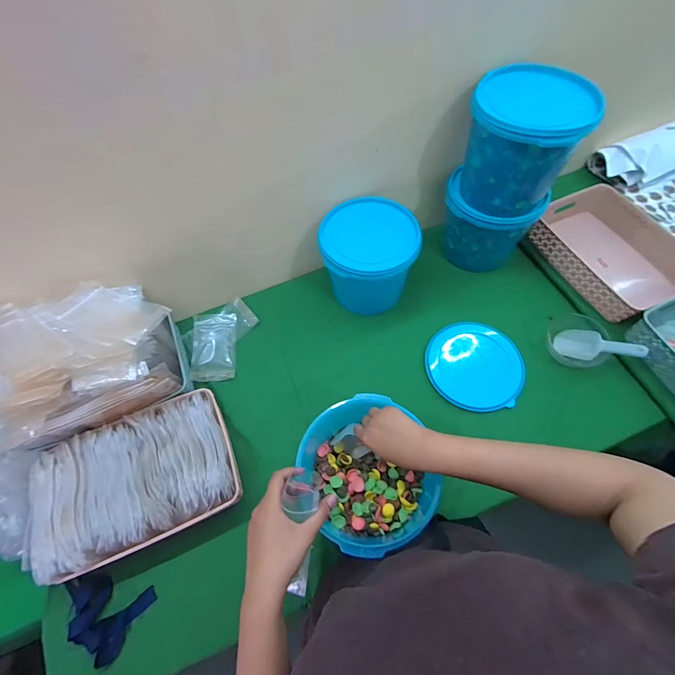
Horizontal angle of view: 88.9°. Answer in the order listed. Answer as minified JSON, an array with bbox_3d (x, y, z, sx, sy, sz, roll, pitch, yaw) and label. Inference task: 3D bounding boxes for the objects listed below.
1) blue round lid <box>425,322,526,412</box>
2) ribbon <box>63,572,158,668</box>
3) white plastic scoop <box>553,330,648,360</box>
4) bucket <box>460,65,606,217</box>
[{"bbox_3d":[0.297,0.060,0.744,0.192,0.028,0.193,-1,63,2],"label":"blue round lid"},{"bbox_3d":[-0.398,0.454,0.585,0.137,0.032,0.106,26,67,15],"label":"ribbon"},{"bbox_3d":[0.529,0.018,0.700,0.149,0.047,0.040,7,59,39],"label":"white plastic scoop"},{"bbox_3d":[0.339,-0.348,0.641,0.160,0.190,0.165,-1,63,2],"label":"bucket"}]

